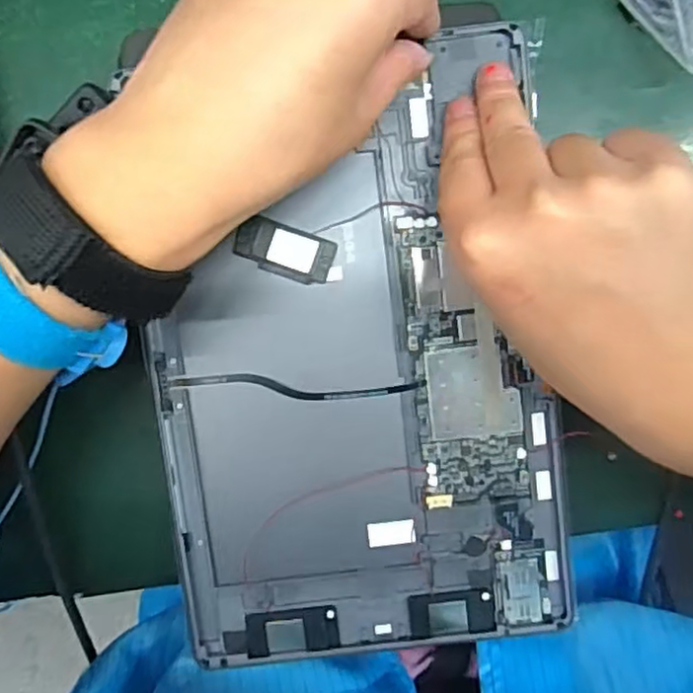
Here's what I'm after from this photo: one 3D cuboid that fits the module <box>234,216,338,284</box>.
[{"bbox_3d":[-0.025,-0.040,0.277,0.040,0.006,0.020,18,95,-4],"label":"module"}]

